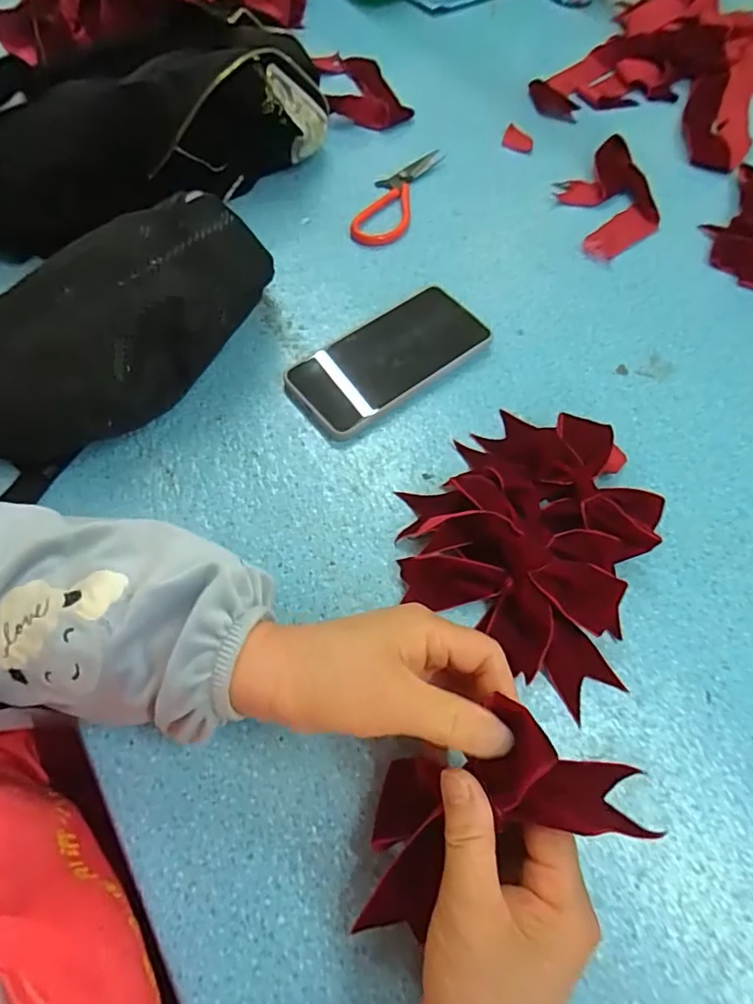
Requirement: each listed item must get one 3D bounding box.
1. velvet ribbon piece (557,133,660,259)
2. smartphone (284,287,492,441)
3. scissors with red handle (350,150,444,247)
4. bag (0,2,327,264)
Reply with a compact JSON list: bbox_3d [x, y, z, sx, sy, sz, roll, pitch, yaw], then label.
[{"bbox_3d":[0.234,-0.310,0.541,0.089,0.022,0.153,-9,64,-7],"label":"velvet ribbon piece"},{"bbox_3d":[0.009,-0.116,0.434,0.159,0.017,0.077,-34,70,-18],"label":"smartphone"},{"bbox_3d":[0.020,-0.305,0.534,0.048,0.007,0.156,20,64,7],"label":"scissors with red handle"},{"bbox_3d":[-0.221,-0.343,0.489,0.351,0.107,0.160,-30,69,-17],"label":"bag"}]

